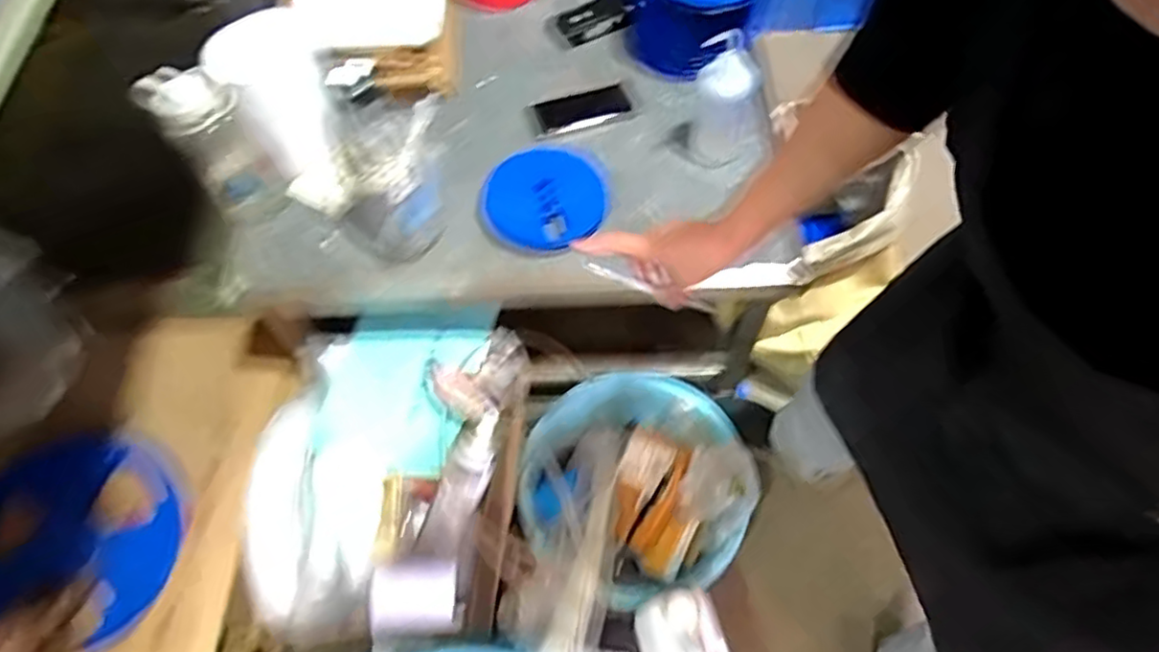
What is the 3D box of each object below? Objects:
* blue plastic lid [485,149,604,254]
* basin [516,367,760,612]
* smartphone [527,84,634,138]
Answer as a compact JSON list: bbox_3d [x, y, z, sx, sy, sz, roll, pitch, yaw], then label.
[{"bbox_3d":[-0.050,-0.184,0.935,0.164,0.027,0.170,-1,60,1],"label":"blue plastic lid"},{"bbox_3d":[0.083,0.260,1.097,0.343,0.167,0.351,-1,60,1],"label":"basin"},{"bbox_3d":[0.001,-0.335,1.036,0.155,0.009,0.071,-18,61,-8],"label":"smartphone"}]

